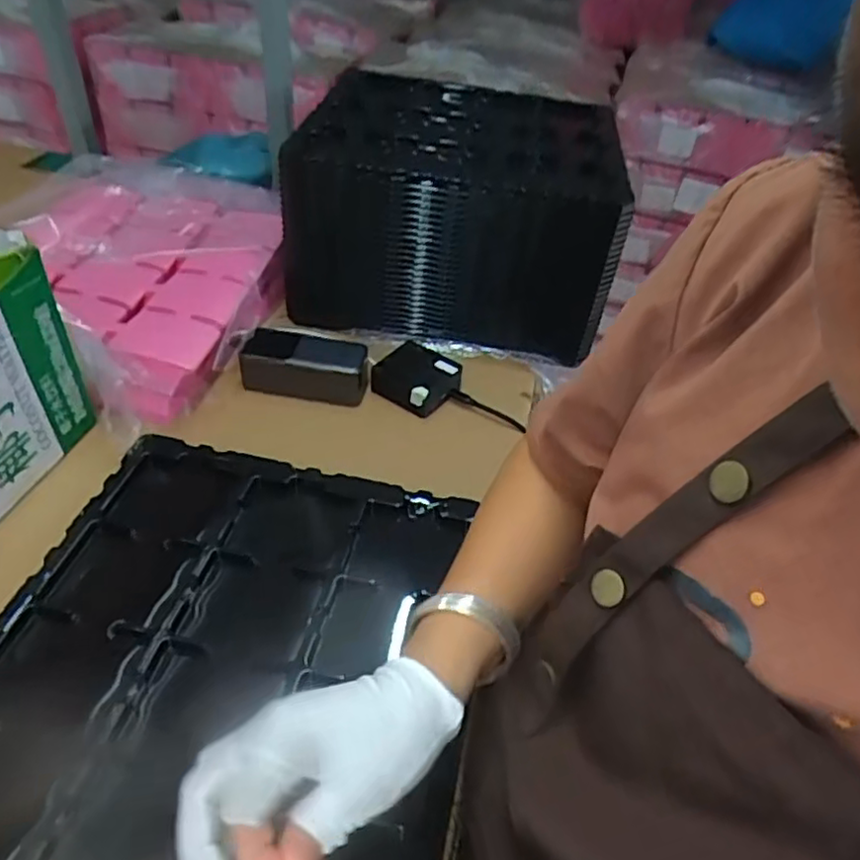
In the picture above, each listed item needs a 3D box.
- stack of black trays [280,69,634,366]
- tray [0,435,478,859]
[{"bbox_3d":[0.038,-0.311,0.894,0.365,0.213,0.423,8,43,0],"label":"stack of black trays"},{"bbox_3d":[-0.144,0.169,0.480,0.345,0.027,0.373,12,43,4],"label":"tray"}]

